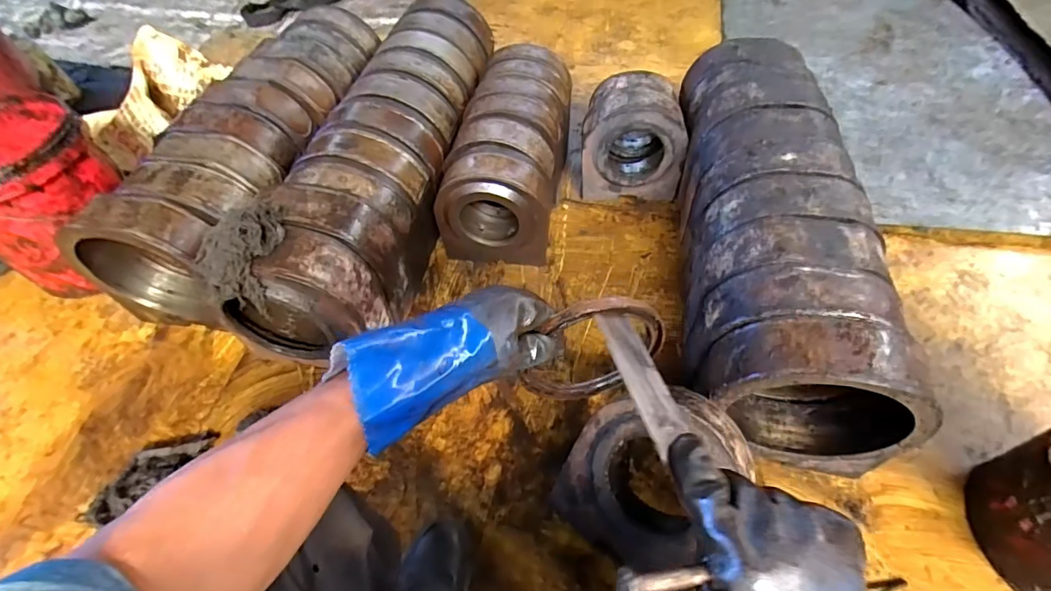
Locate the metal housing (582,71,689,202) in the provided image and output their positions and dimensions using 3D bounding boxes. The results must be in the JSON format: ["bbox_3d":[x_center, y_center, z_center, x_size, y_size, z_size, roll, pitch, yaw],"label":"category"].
[{"bbox_3d":[0.255,-0.394,1.210,0.230,0.257,0.220,-2,53,1],"label":"metal housing"}]

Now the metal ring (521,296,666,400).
[{"bbox_3d":[0.076,0.059,0.509,0.142,0.151,0.021,-1,45,-15],"label":"metal ring"}]

